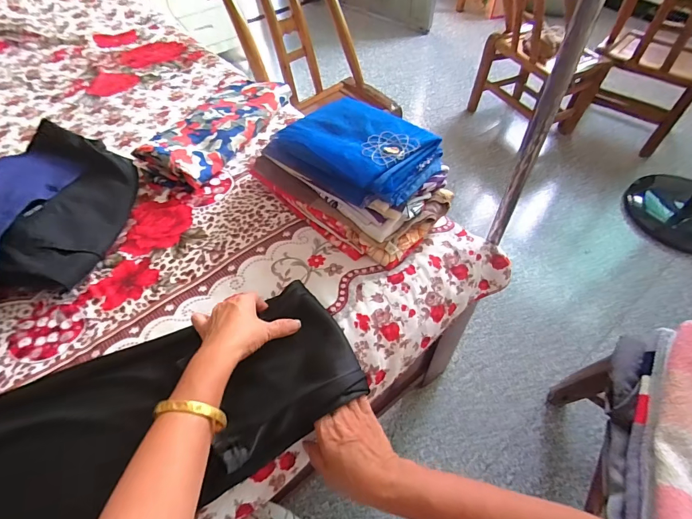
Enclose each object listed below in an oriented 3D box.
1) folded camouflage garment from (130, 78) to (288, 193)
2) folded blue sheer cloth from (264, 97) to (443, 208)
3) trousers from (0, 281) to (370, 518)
[{"bbox_3d":[-0.248,-0.254,0.713,0.131,0.052,0.305,22,56,17],"label":"folded camouflage garment"},{"bbox_3d":[0.018,-0.166,0.555,0.221,0.051,0.156,36,61,25],"label":"folded blue sheer cloth"},{"bbox_3d":[-0.314,0.230,0.359,0.688,0.045,0.217,-28,57,-20],"label":"trousers"}]

